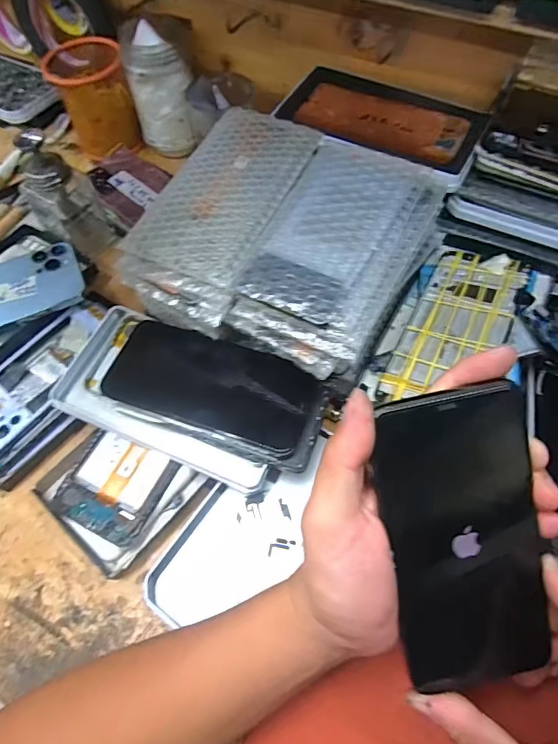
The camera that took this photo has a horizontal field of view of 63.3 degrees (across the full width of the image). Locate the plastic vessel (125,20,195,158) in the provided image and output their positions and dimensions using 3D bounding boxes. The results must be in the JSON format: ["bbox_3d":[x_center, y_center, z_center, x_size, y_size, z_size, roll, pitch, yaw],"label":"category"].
[{"bbox_3d":[-0.134,-0.318,0.520,0.068,0.117,0.060,-13,61,-5],"label":"plastic vessel"}]

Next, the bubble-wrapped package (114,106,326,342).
[{"bbox_3d":[-0.044,-0.125,0.351,0.089,0.032,0.190,20,66,13],"label":"bubble-wrapped package"}]

